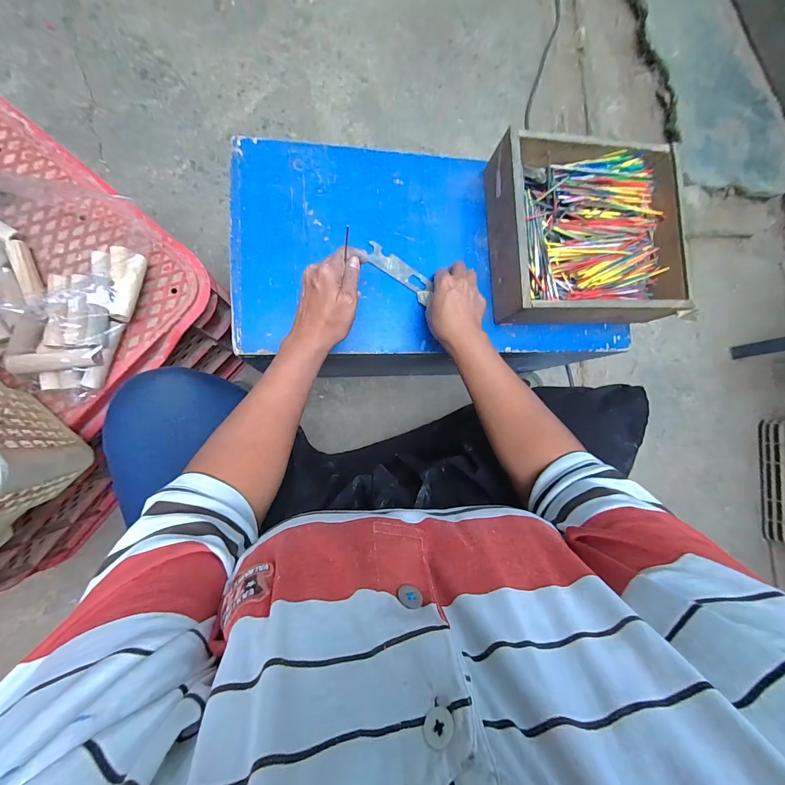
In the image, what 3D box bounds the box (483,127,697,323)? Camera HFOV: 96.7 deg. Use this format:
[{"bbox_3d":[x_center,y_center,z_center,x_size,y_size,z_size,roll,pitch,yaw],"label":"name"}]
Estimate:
[{"bbox_3d":[0.279,-0.228,0.503,0.260,0.072,0.245,-4,87,-12],"label":"box"}]

